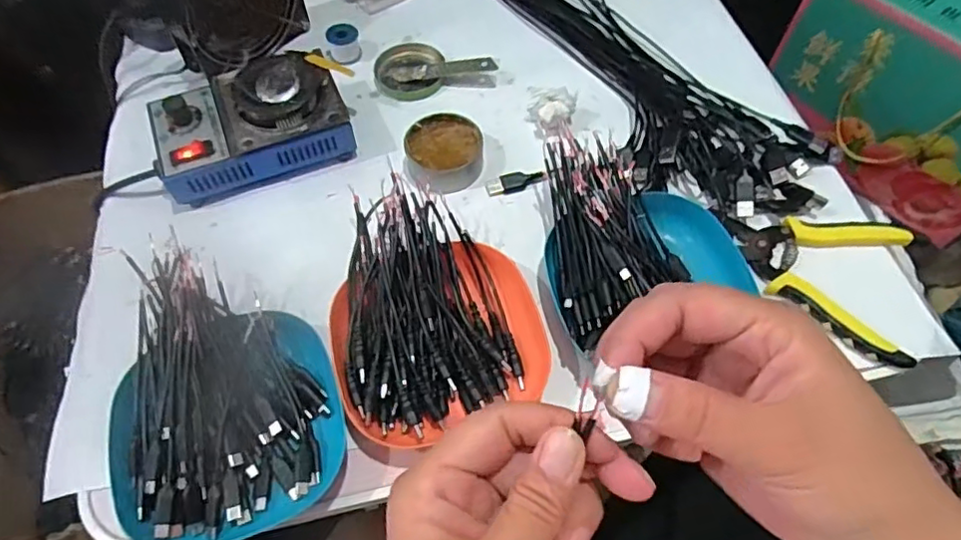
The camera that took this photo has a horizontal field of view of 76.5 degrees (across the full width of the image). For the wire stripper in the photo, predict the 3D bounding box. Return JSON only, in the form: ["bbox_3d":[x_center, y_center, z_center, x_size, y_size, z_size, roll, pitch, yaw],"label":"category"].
[{"bbox_3d":[0.250,0.002,0.454,0.130,0.015,0.109,17,62,9],"label":"wire stripper"}]

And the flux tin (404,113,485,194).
[{"bbox_3d":[-0.029,-0.097,0.508,0.064,0.028,0.065,0,61,0],"label":"flux tin"}]

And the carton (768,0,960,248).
[{"bbox_3d":[0.554,-0.237,0.773,0.160,0.232,0.317,-40,68,-20],"label":"carton"}]

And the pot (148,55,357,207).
[{"bbox_3d":[-0.189,-0.120,0.503,0.151,0.062,0.091,-20,63,-11],"label":"pot"}]

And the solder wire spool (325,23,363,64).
[{"bbox_3d":[-0.129,-0.214,0.575,0.030,0.027,0.030,0,61,0],"label":"solder wire spool"}]

